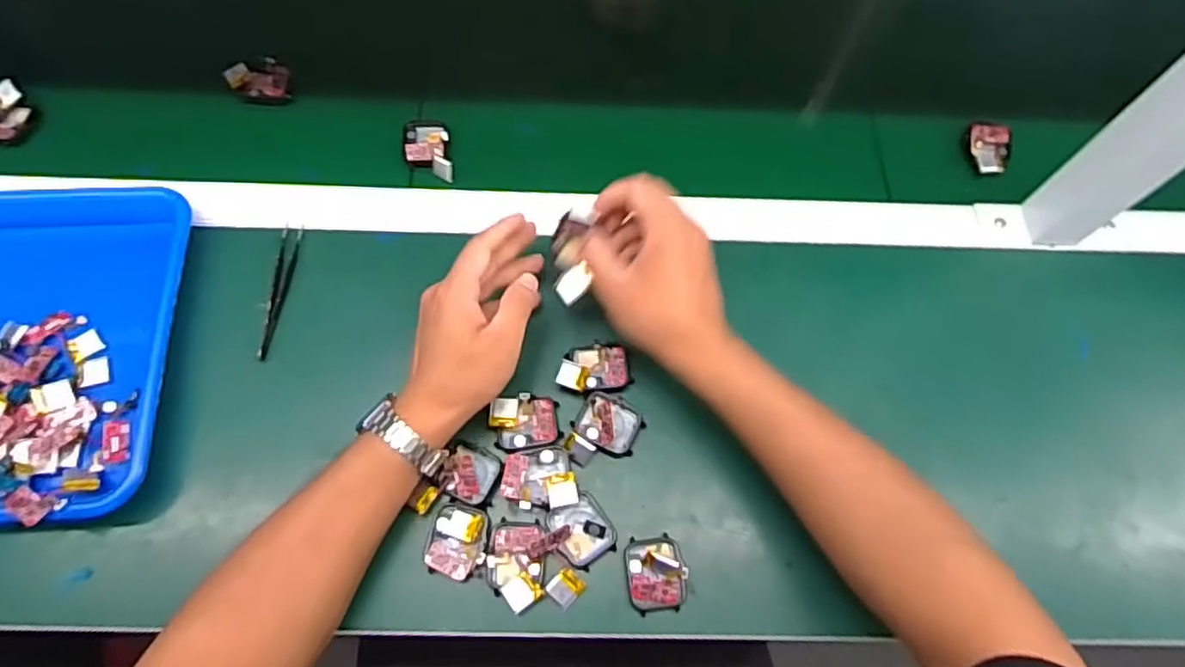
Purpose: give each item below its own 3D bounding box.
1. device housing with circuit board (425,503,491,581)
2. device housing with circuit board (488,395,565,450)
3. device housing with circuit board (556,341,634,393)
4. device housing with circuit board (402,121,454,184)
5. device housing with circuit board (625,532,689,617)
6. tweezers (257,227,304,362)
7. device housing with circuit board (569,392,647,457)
[{"bbox_3d":[-0.090,0.140,0.450,0.040,0.008,0.047,9,66,1],"label":"device housing with circuit board"},{"bbox_3d":[-0.048,0.063,0.479,0.049,0.008,0.038,-3,66,-4],"label":"device housing with circuit board"},{"bbox_3d":[0.001,0.024,0.498,0.055,0.013,0.036,-10,67,-7],"label":"device housing with circuit board"},{"bbox_3d":[-0.141,-0.157,0.575,0.039,0.017,0.062,-7,67,-6],"label":"device housing with circuit board"},{"bbox_3d":[0.043,0.159,0.444,0.038,0.020,0.047,-4,66,-5],"label":"device housing with circuit board"},{"bbox_3d":[-0.243,-0.036,0.519,0.014,0.004,0.114,3,66,-1],"label":"tweezers"},{"bbox_3d":[0.012,0.064,0.482,0.046,0.014,0.041,29,68,10],"label":"device housing with circuit board"}]

